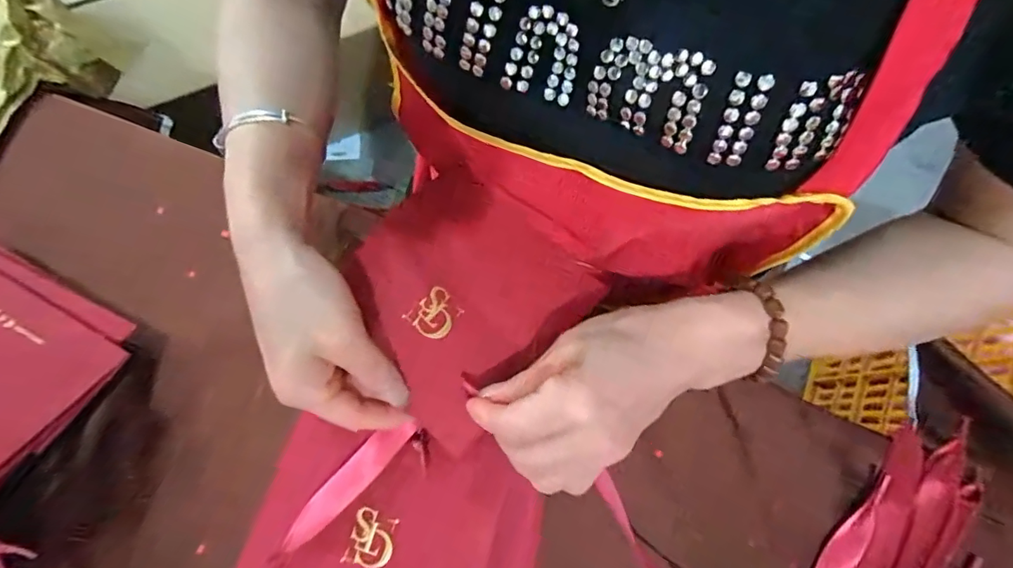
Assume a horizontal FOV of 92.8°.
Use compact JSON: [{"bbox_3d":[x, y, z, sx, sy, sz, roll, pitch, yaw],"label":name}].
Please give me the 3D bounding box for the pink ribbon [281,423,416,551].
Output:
[{"bbox_3d":[-0.093,0.116,0.283,0.092,0.007,0.019,-44,80,-9],"label":"pink ribbon"}]

